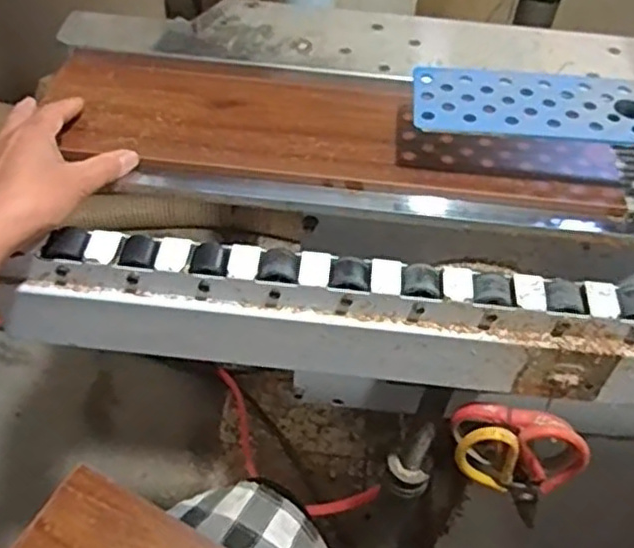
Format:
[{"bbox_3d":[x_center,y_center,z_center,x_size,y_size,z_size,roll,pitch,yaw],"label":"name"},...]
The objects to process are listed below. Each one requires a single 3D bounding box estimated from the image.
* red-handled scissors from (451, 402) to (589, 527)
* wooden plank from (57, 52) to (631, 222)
[{"bbox_3d":[0.182,0.173,0.596,0.099,0.182,0.025,-3,46,24],"label":"red-handled scissors"},{"bbox_3d":[0.009,-0.109,0.555,0.463,0.019,0.113,11,50,4],"label":"wooden plank"}]

